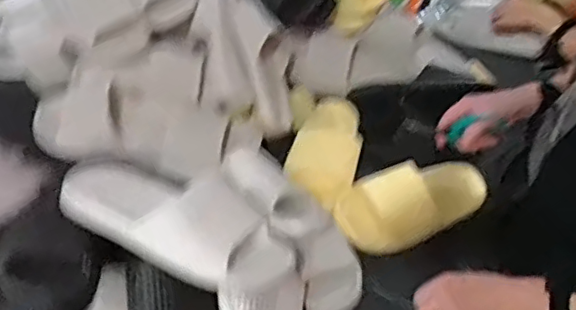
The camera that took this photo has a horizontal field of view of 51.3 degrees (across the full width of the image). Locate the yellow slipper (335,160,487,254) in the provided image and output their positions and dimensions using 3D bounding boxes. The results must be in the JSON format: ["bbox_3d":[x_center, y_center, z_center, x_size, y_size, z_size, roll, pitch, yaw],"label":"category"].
[{"bbox_3d":[0.202,0.062,0.896,0.267,0.074,0.114,-19,45,-29],"label":"yellow slipper"}]

